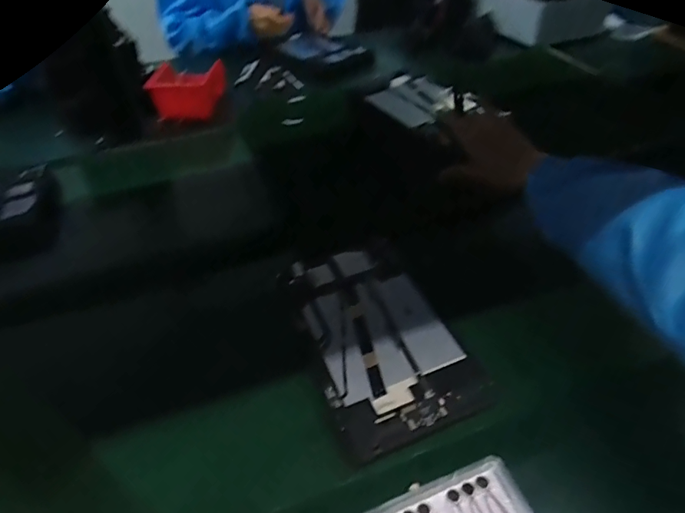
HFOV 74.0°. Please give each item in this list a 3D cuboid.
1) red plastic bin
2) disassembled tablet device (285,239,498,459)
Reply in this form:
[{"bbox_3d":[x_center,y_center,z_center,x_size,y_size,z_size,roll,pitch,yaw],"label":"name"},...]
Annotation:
[{"bbox_3d":[-0.276,-0.297,0.822,0.113,0.069,0.109,-3,41,0],"label":"red plastic bin"},{"bbox_3d":[0.030,0.072,0.468,0.146,0.014,0.238,-19,46,-16],"label":"disassembled tablet device"}]

